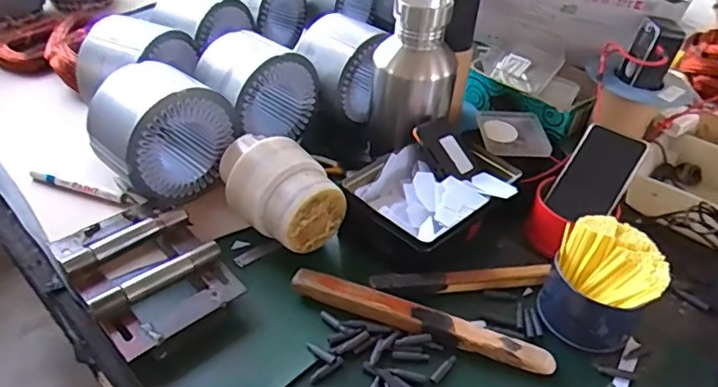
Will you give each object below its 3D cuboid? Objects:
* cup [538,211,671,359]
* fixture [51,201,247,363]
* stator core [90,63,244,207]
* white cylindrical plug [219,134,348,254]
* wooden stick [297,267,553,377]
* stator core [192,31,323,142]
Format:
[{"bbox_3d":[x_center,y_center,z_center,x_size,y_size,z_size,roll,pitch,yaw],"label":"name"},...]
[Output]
[{"bbox_3d":[0.255,0.092,0.573,0.104,0.089,0.102,26,44,26],"label":"cup"},{"bbox_3d":[-0.231,0.081,0.583,0.138,0.043,0.191,-31,50,-35],"label":"fixture"},{"bbox_3d":[-0.247,-0.081,0.701,0.111,0.132,0.153,31,47,30],"label":"stator core"},{"bbox_3d":[-0.089,0.004,0.646,0.109,0.098,0.124,-23,46,-29],"label":"white cylindrical plug"},{"bbox_3d":[0.062,0.130,0.566,0.273,0.026,0.030,14,40,13],"label":"wooden stick"},{"bbox_3d":[-0.148,-0.156,0.801,0.103,0.125,0.147,32,47,31],"label":"stator core"}]

